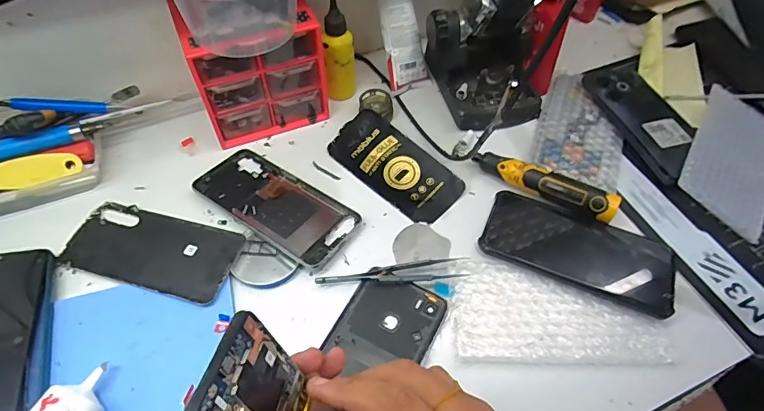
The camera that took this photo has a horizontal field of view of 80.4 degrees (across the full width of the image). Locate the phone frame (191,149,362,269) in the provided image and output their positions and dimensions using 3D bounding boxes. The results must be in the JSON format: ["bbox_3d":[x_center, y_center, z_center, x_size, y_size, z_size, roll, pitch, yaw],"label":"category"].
[{"bbox_3d":[-0.104,-0.003,0.438,0.164,0.014,0.074,31,59,20],"label":"phone frame"}]

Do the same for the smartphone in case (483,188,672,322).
[{"bbox_3d":[0.176,0.036,0.406,0.161,0.013,0.081,21,56,13],"label":"smartphone in case"}]

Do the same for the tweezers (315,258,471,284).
[{"bbox_3d":[0.009,0.060,0.396,0.130,0.010,0.022,-4,54,-5],"label":"tweezers"}]

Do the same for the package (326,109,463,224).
[{"bbox_3d":[0.013,-0.043,0.471,0.143,0.009,0.071,40,73,18],"label":"package"}]

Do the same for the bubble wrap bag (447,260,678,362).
[{"bbox_3d":[0.143,0.087,0.378,0.166,0.009,0.084,1,53,-1],"label":"bubble wrap bag"}]

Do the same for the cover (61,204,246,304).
[{"bbox_3d":[-0.207,0.037,0.407,0.155,0.010,0.073,15,54,9],"label":"cover"}]

